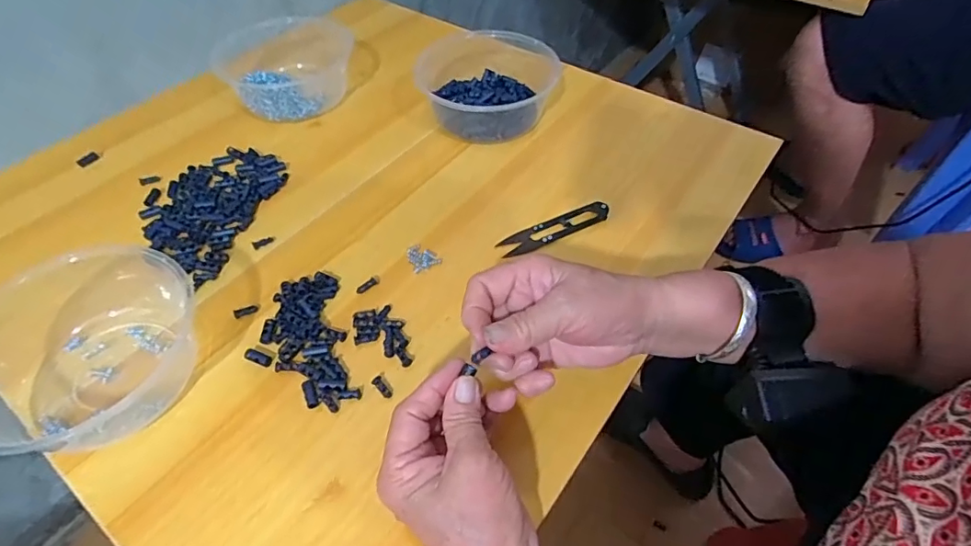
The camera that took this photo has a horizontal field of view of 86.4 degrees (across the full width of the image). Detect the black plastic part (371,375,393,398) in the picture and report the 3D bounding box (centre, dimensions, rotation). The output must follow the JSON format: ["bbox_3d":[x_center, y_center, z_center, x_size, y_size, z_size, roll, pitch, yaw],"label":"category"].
[{"bbox_3d":[-0.068,0.075,0.342,0.007,0.004,0.017,-36,60,-26],"label":"black plastic part"}]

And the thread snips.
[{"bbox_3d":[0.059,-0.037,0.439,0.099,0.016,0.022,-19,54,-16],"label":"thread snips"}]

